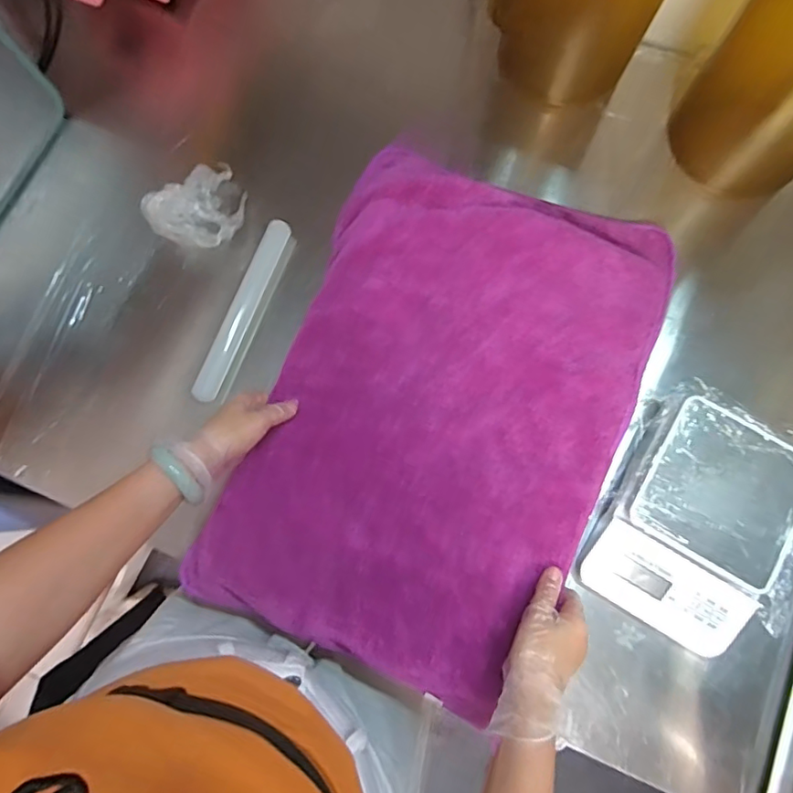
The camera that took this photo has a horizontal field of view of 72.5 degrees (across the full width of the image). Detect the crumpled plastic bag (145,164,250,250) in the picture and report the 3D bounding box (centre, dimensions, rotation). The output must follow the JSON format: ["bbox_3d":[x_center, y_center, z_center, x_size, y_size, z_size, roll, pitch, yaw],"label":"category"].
[{"bbox_3d":[-0.222,-0.220,0.621,0.094,0.043,0.114,36,81,6],"label":"crumpled plastic bag"}]

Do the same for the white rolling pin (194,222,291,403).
[{"bbox_3d":[-0.173,-0.098,0.609,0.024,0.022,0.218,21,80,4],"label":"white rolling pin"}]

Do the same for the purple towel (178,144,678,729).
[{"bbox_3d":[0.052,0.007,0.577,0.356,0.029,0.539,22,80,5],"label":"purple towel"}]

